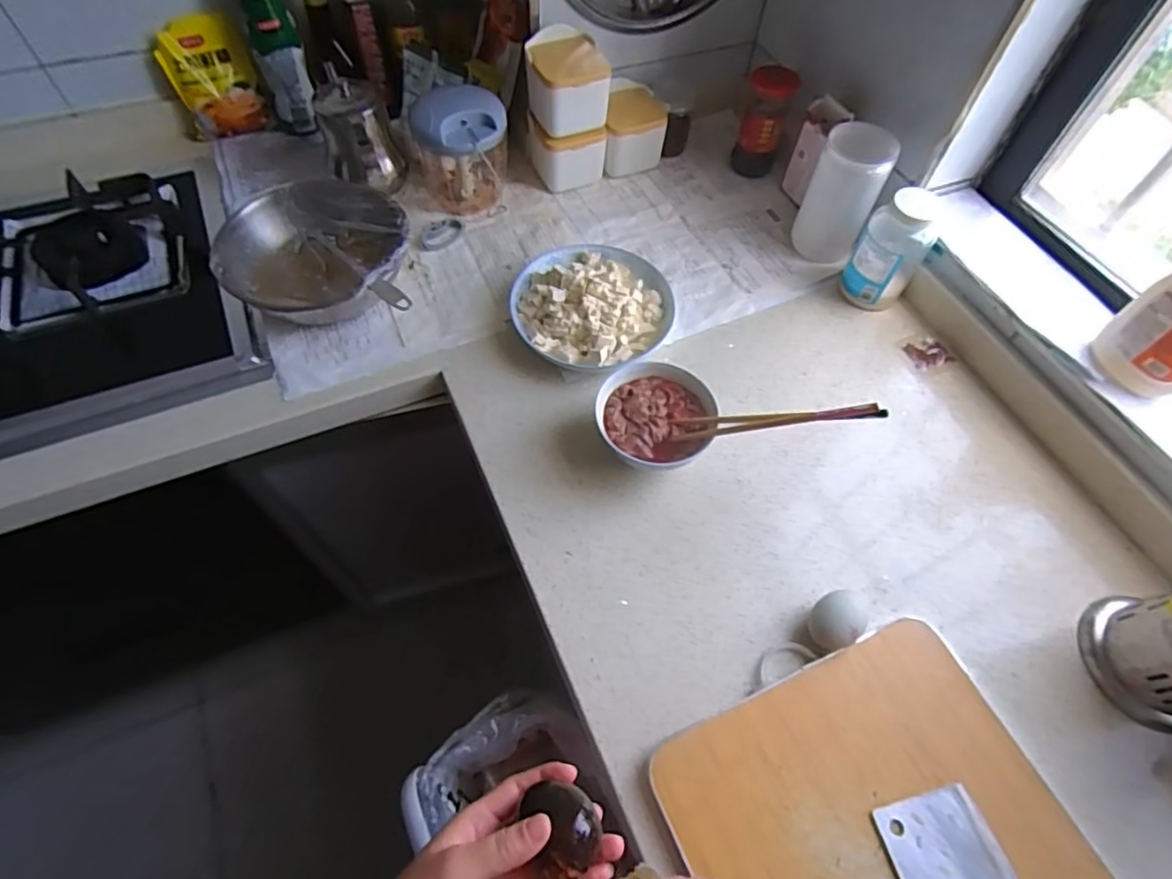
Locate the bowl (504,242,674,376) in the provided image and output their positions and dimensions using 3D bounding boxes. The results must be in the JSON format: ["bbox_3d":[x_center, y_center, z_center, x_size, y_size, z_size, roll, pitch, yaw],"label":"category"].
[{"bbox_3d":[0.009,-0.172,0.746,0.189,0.062,0.187,1,59,-1],"label":"bowl"}]

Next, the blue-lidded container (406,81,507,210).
[{"bbox_3d":[-0.168,-0.384,0.825,0.121,0.132,0.101,-14,61,-10],"label":"blue-lidded container"}]

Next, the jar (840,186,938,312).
[{"bbox_3d":[0.375,-0.230,0.756,0.074,0.125,0.079,1,59,-1],"label":"jar"}]

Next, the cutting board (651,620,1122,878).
[{"bbox_3d":[0.267,0.363,0.456,0.295,0.031,0.389,-22,63,-14],"label":"cutting board"}]

